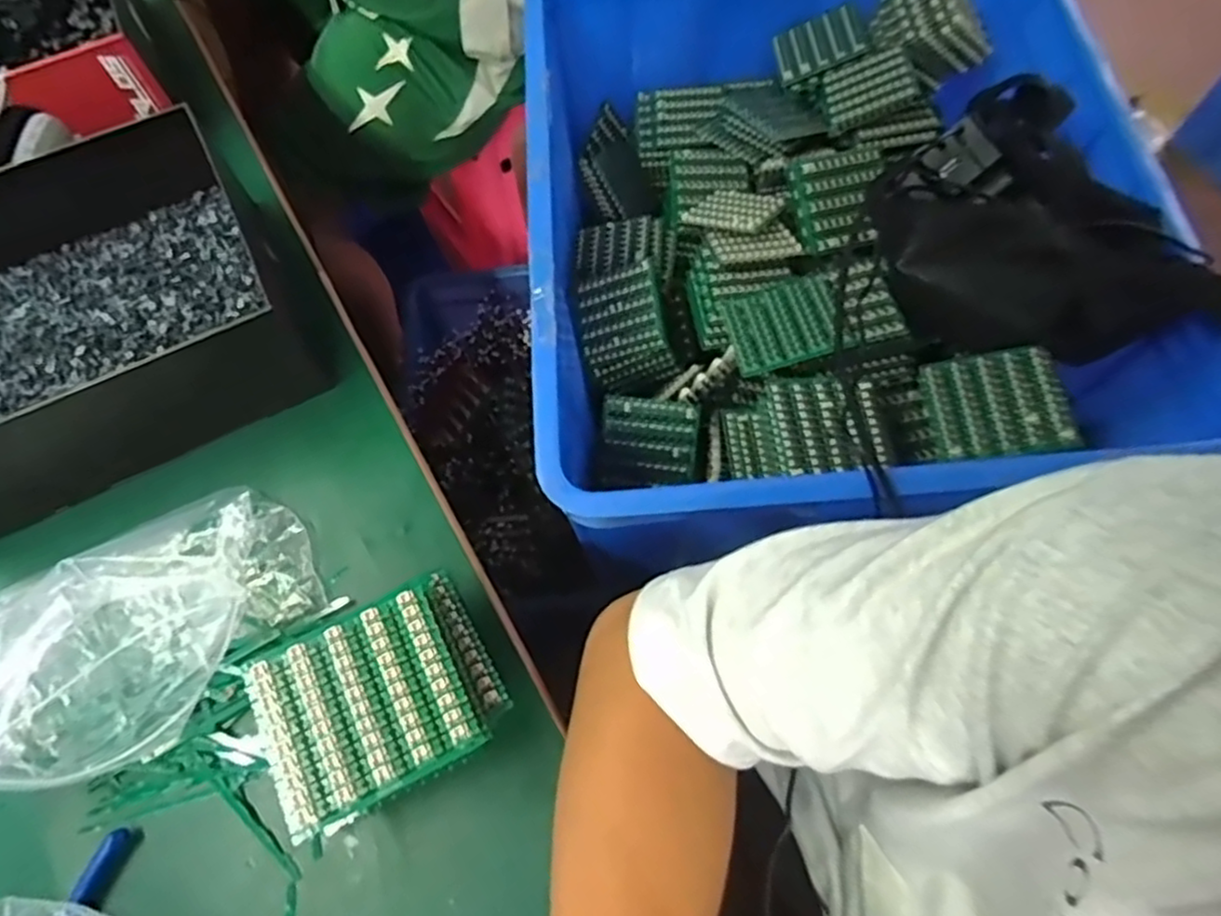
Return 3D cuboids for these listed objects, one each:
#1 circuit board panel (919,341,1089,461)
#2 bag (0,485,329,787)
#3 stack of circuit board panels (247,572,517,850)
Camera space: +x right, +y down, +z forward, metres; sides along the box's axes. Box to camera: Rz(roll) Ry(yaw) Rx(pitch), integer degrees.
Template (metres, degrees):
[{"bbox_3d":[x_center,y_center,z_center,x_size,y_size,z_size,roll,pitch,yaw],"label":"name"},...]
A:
[{"bbox_3d":[0.279,-0.041,0.501,0.088,0.006,0.079,-8,66,13],"label":"circuit board panel"},{"bbox_3d":[-0.248,0.090,0.364,0.175,0.044,0.115,-28,69,-9],"label":"bag"},{"bbox_3d":[-0.108,0.120,0.344,0.100,0.058,0.084,-29,69,-9],"label":"stack of circuit board panels"}]

